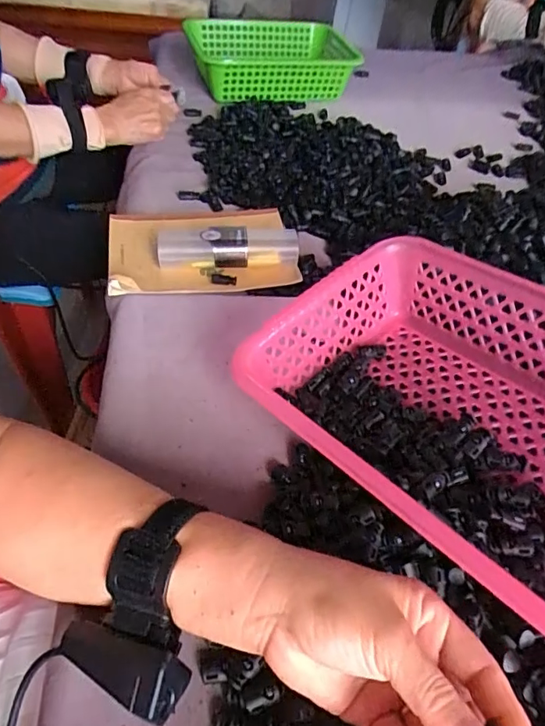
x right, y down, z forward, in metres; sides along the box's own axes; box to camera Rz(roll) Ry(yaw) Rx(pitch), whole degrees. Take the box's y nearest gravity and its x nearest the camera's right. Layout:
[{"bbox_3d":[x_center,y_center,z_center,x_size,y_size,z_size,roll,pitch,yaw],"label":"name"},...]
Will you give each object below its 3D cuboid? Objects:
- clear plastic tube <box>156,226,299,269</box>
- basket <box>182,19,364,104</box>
[{"bbox_3d":[-0.050,-0.131,0.552,0.154,0.035,0.037,0,50,-7],"label":"clear plastic tube"},{"bbox_3d":[0.009,-0.579,0.925,0.319,0.092,0.238,-8,51,-14],"label":"basket"}]

